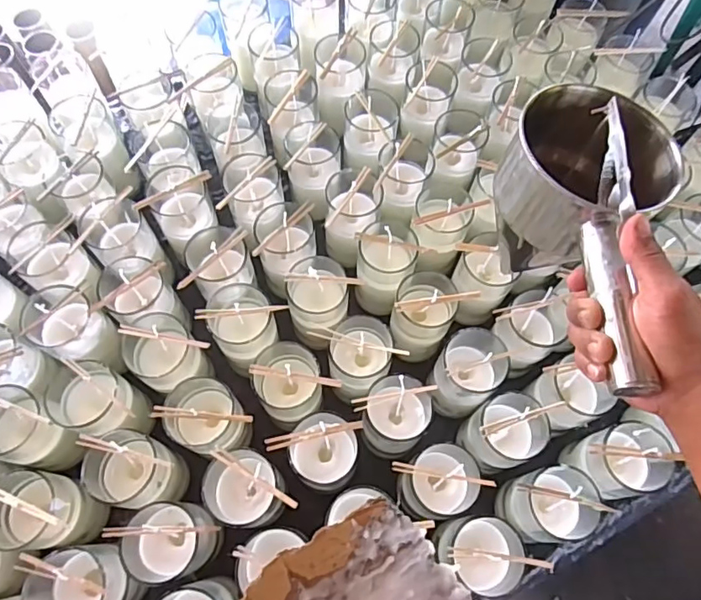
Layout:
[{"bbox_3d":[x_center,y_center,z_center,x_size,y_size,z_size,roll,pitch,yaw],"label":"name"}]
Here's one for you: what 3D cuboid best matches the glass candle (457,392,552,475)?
[{"bbox_3d":[0.155,0.140,0.560,0.079,0.106,0.067,-20,69,-9],"label":"glass candle"}]

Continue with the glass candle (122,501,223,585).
[{"bbox_3d":[-0.169,0.229,0.507,0.067,0.122,0.066,0,67,0],"label":"glass candle"}]

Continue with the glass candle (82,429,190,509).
[{"bbox_3d":[-0.211,0.169,0.528,0.086,0.096,0.069,14,68,5],"label":"glass candle"}]

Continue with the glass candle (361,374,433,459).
[{"bbox_3d":[0.048,0.126,0.571,0.068,0.088,0.069,0,67,0],"label":"glass candle"}]

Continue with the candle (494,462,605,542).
[{"bbox_3d":[0.191,0.198,0.515,0.074,0.095,0.064,-4,67,-2],"label":"candle"}]

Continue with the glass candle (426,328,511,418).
[{"bbox_3d":[0.125,0.082,0.583,0.073,0.098,0.077,27,70,10],"label":"glass candle"}]

